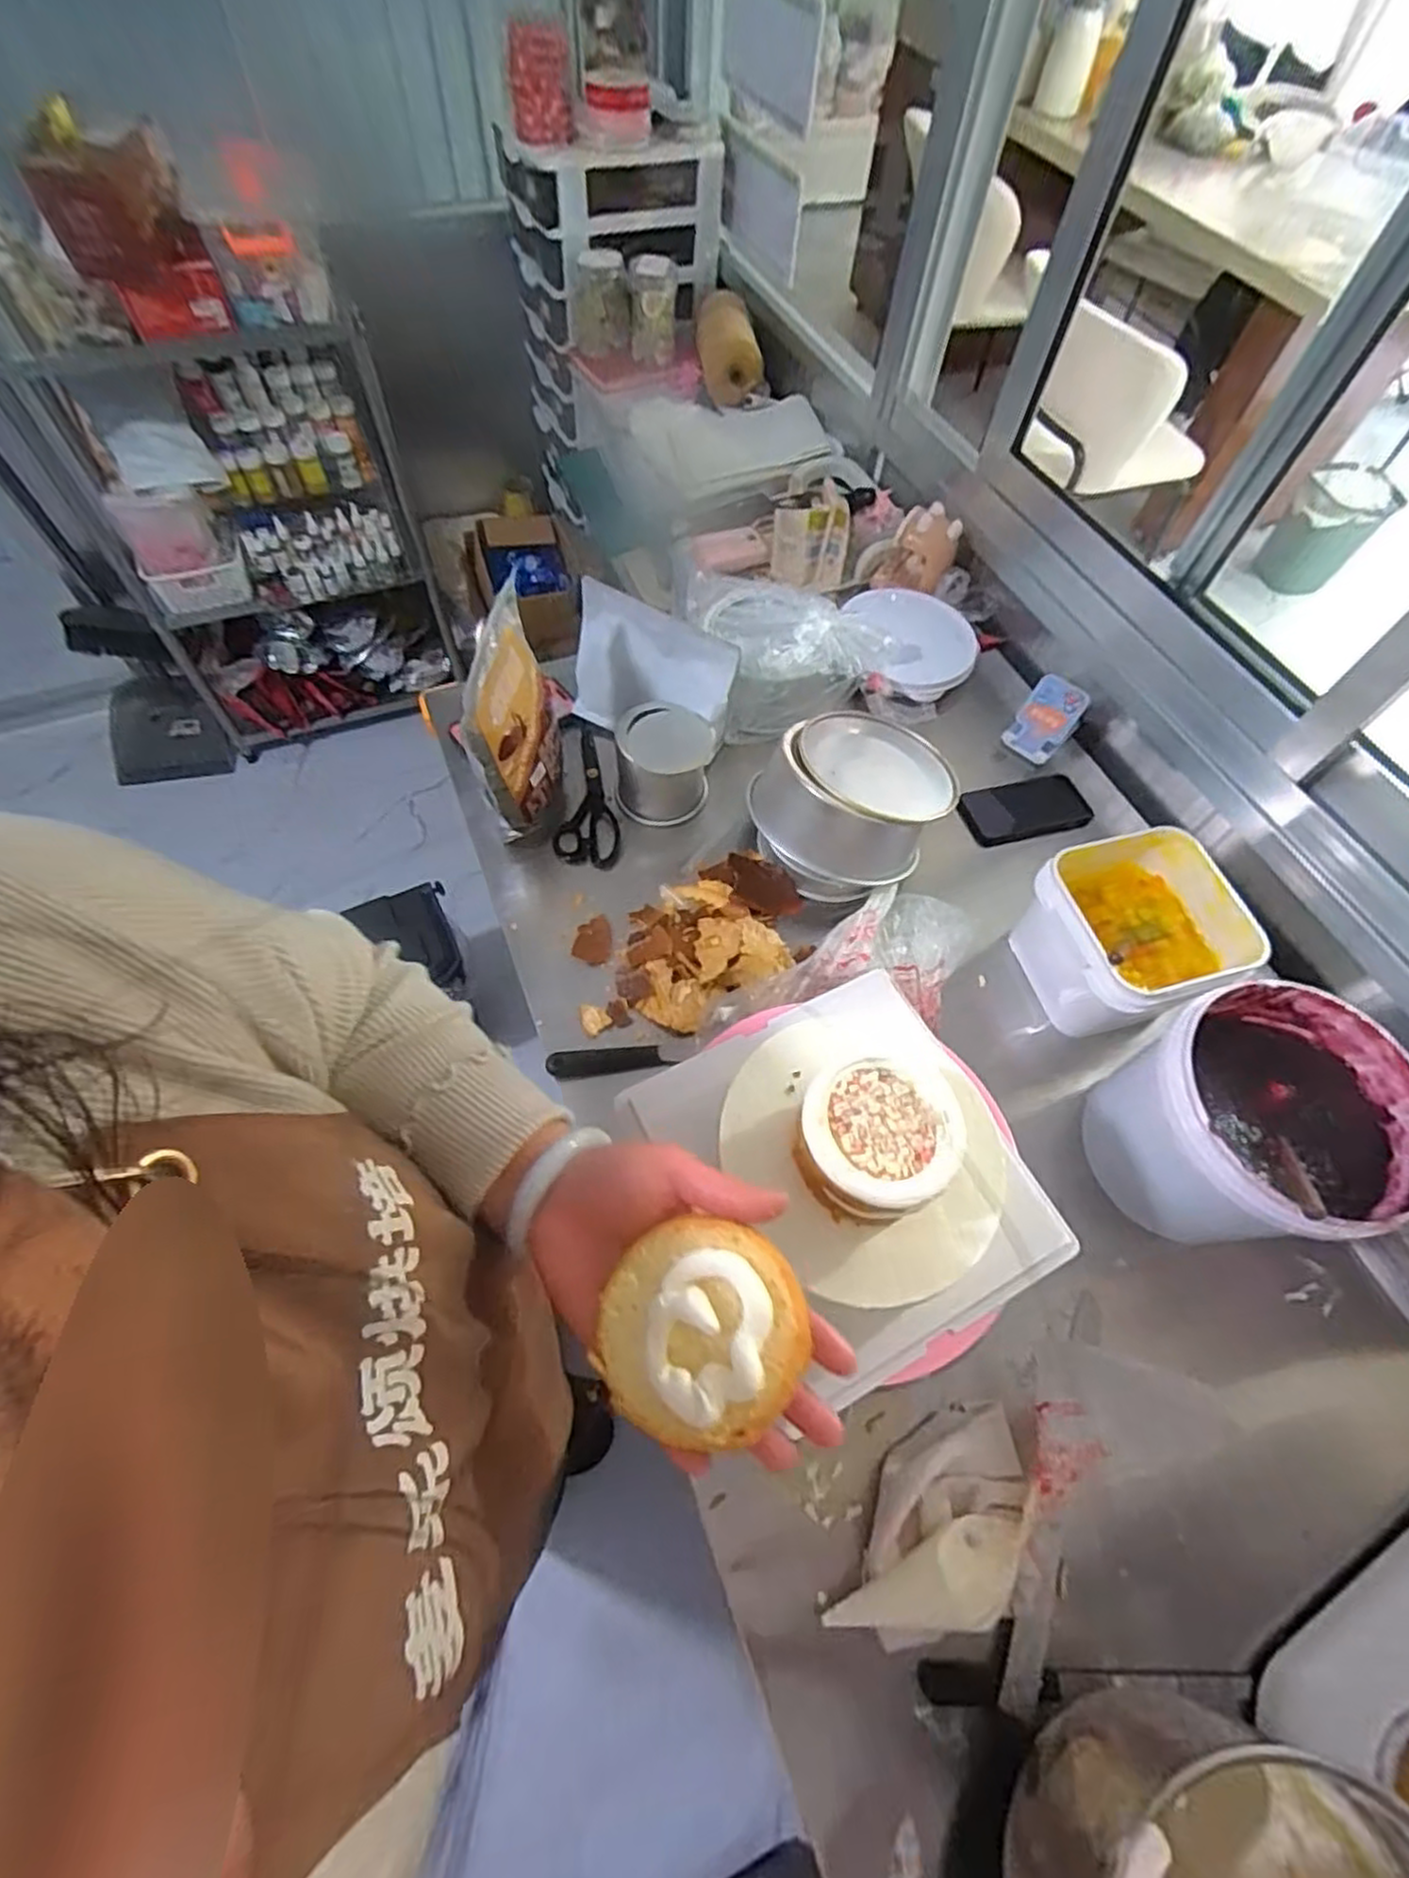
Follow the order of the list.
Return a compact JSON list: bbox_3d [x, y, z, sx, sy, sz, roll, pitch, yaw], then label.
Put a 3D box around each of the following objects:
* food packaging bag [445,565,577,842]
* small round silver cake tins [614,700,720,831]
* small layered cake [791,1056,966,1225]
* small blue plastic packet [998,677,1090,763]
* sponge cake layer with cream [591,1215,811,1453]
[{"bbox_3d":[-0.195,-0.225,0.795,0.064,0.211,0.178,10,61,2],"label":"food packaging bag"},{"bbox_3d":[-0.047,-0.206,0.879,0.110,0.114,0.102,1,61,-2],"label":"small round silver cake tins"},{"bbox_3d":[0.112,0.127,0.495,0.097,0.061,0.102,35,65,15],"label":"small layered cake"},{"bbox_3d":[0.433,-0.277,0.953,0.069,0.099,0.015,29,32,-2],"label":"small blue plastic packet"},{"bbox_3d":[-0.002,0.180,0.345,0.088,0.021,0.087,-2,61,-4],"label":"sponge cake layer with cream"}]

